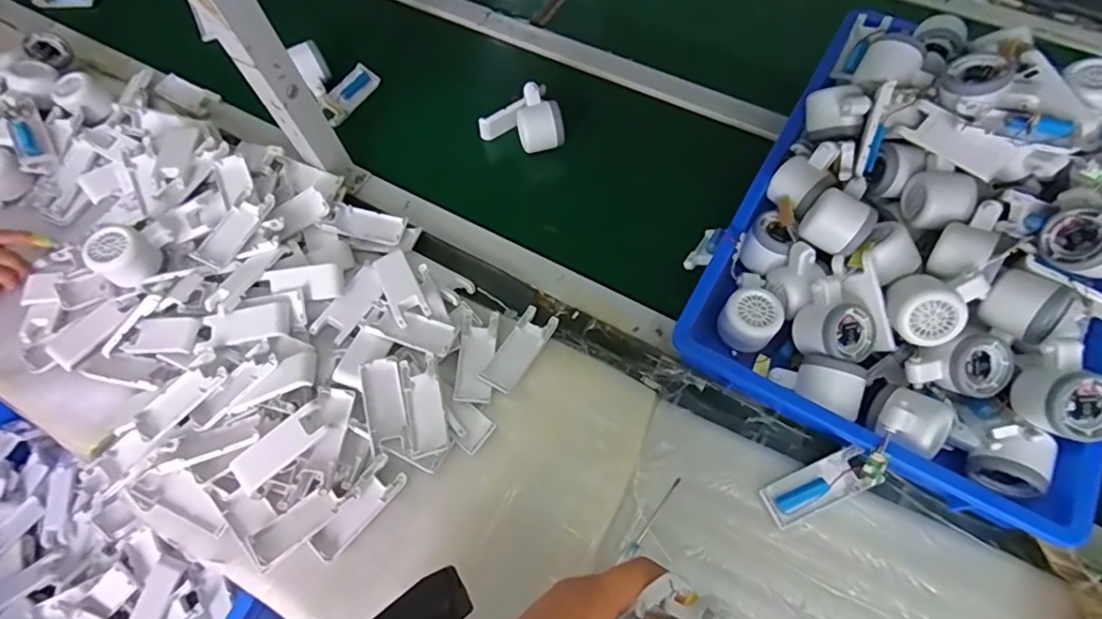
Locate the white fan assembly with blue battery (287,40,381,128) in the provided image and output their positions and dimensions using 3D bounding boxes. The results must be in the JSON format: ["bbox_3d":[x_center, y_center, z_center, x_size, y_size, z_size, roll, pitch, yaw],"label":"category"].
[{"bbox_3d":[-0.317,-0.333,0.777,0.087,0.067,0.105,27,69,14],"label":"white fan assembly with blue battery"}]

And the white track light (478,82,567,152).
[{"bbox_3d":[-0.041,-0.249,0.721,0.101,0.059,0.079,-20,66,-6],"label":"white track light"}]

